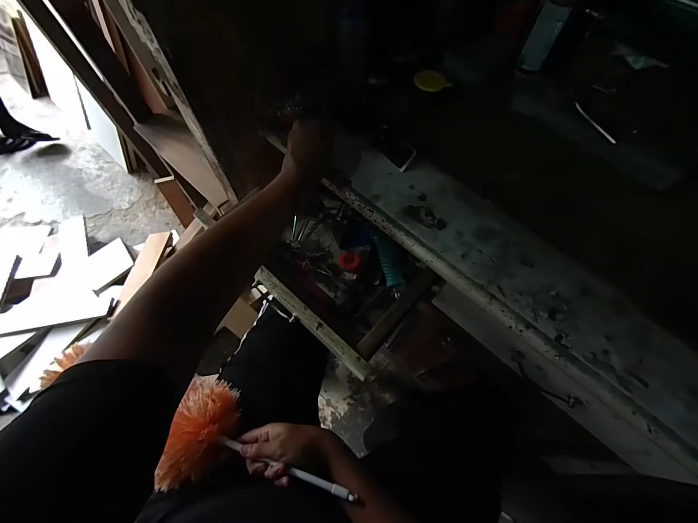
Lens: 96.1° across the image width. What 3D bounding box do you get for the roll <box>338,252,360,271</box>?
[{"bbox_3d":[0.001,0.000,0.601,0.038,0.013,0.035,0,87,7],"label":"roll"}]

